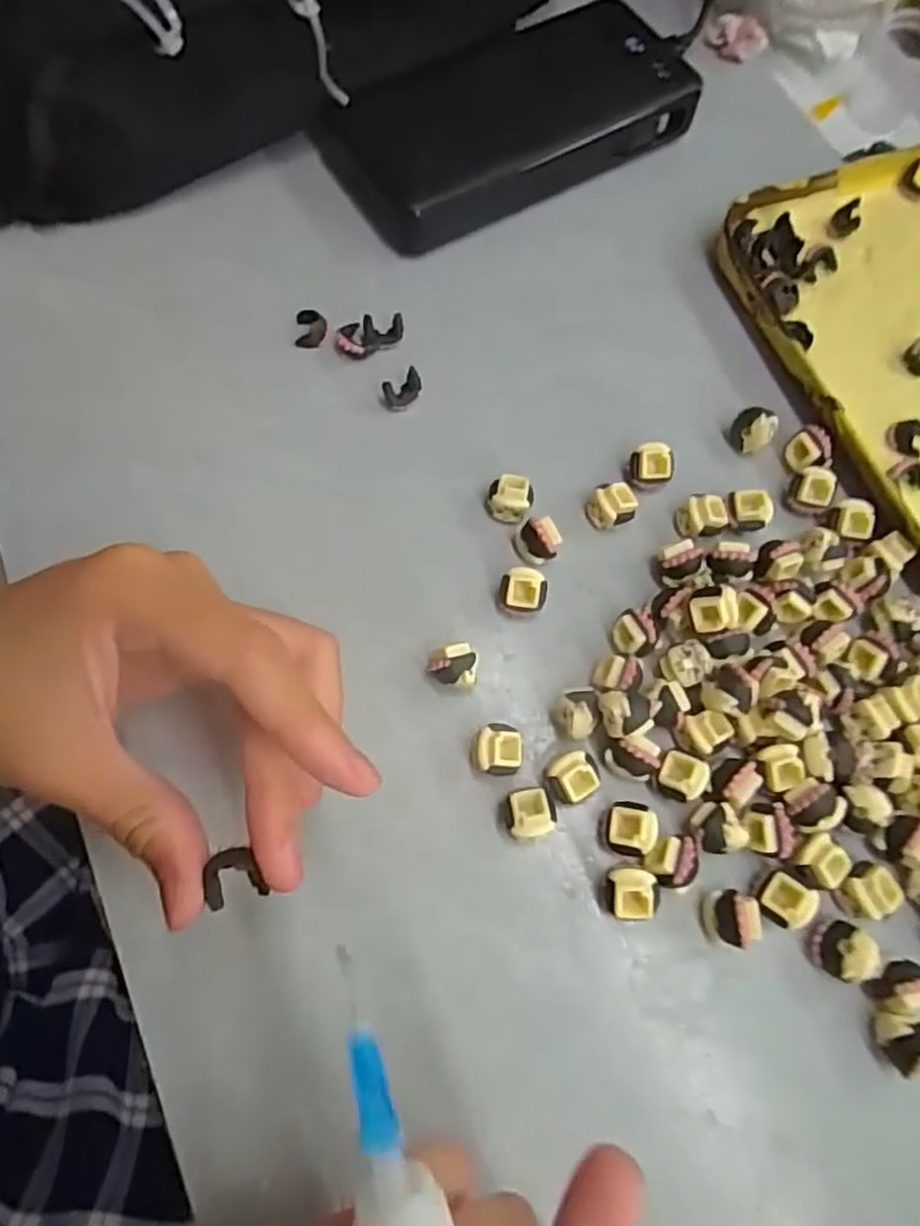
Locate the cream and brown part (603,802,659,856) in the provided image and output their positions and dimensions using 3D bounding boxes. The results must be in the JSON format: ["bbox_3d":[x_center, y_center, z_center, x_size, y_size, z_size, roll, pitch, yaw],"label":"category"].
[{"bbox_3d":[0.053,0.068,0.217,0.016,0.012,0.016,-1,70,-2],"label":"cream and brown part"}]

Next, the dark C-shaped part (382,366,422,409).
[{"bbox_3d":[-0.022,-0.087,0.268,0.015,0.010,0.009,-38,75,-13],"label":"dark C-shaped part"}]

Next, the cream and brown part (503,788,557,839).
[{"bbox_3d":[0.021,0.063,0.218,0.015,0.015,0.014,-7,71,-4],"label":"cream and brown part"}]

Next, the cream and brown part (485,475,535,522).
[{"bbox_3d":[0.019,-0.042,0.253,0.016,0.013,0.013,16,71,4],"label":"cream and brown part"}]

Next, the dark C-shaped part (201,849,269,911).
[{"bbox_3d":[-0.055,0.064,0.167,0.013,0.006,0.013,-13,71,-6],"label":"dark C-shaped part"}]

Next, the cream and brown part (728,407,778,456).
[{"bbox_3d":[0.111,-0.070,0.264,0.015,0.014,0.010,36,73,11],"label":"cream and brown part"}]

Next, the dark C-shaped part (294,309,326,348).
[{"bbox_3d":[-0.060,-0.115,0.280,0.013,0.004,0.015,2,70,-1],"label":"dark C-shaped part"}]

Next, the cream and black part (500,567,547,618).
[{"bbox_3d":[0.022,-0.007,0.242,0.016,0.012,0.014,18,71,5],"label":"cream and black part"}]

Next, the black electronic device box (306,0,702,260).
[{"bbox_3d":[0.023,-0.218,0.307,0.153,0.026,0.081,-28,73,-11],"label":"black electronic device box"}]

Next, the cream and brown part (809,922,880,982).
[{"bbox_3d":[0.114,0.101,0.207,0.014,0.016,0.015,0,70,-1],"label":"cream and brown part"}]

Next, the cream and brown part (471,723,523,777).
[{"bbox_3d":[0.012,0.044,0.224,0.016,0.013,0.016,5,70,0],"label":"cream and brown part"}]

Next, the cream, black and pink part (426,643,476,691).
[{"bbox_3d":[-0.003,0.019,0.230,0.016,0.013,0.014,-3,70,-2],"label":"cream, black and pink part"}]

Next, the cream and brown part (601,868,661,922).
[{"bbox_3d":[0.051,0.086,0.211,0.016,0.015,0.015,3,70,0],"label":"cream and brown part"}]

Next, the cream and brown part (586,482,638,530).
[{"bbox_3d":[0.056,-0.039,0.254,0.016,0.013,0.016,0,70,-1],"label":"cream and brown part"}]

